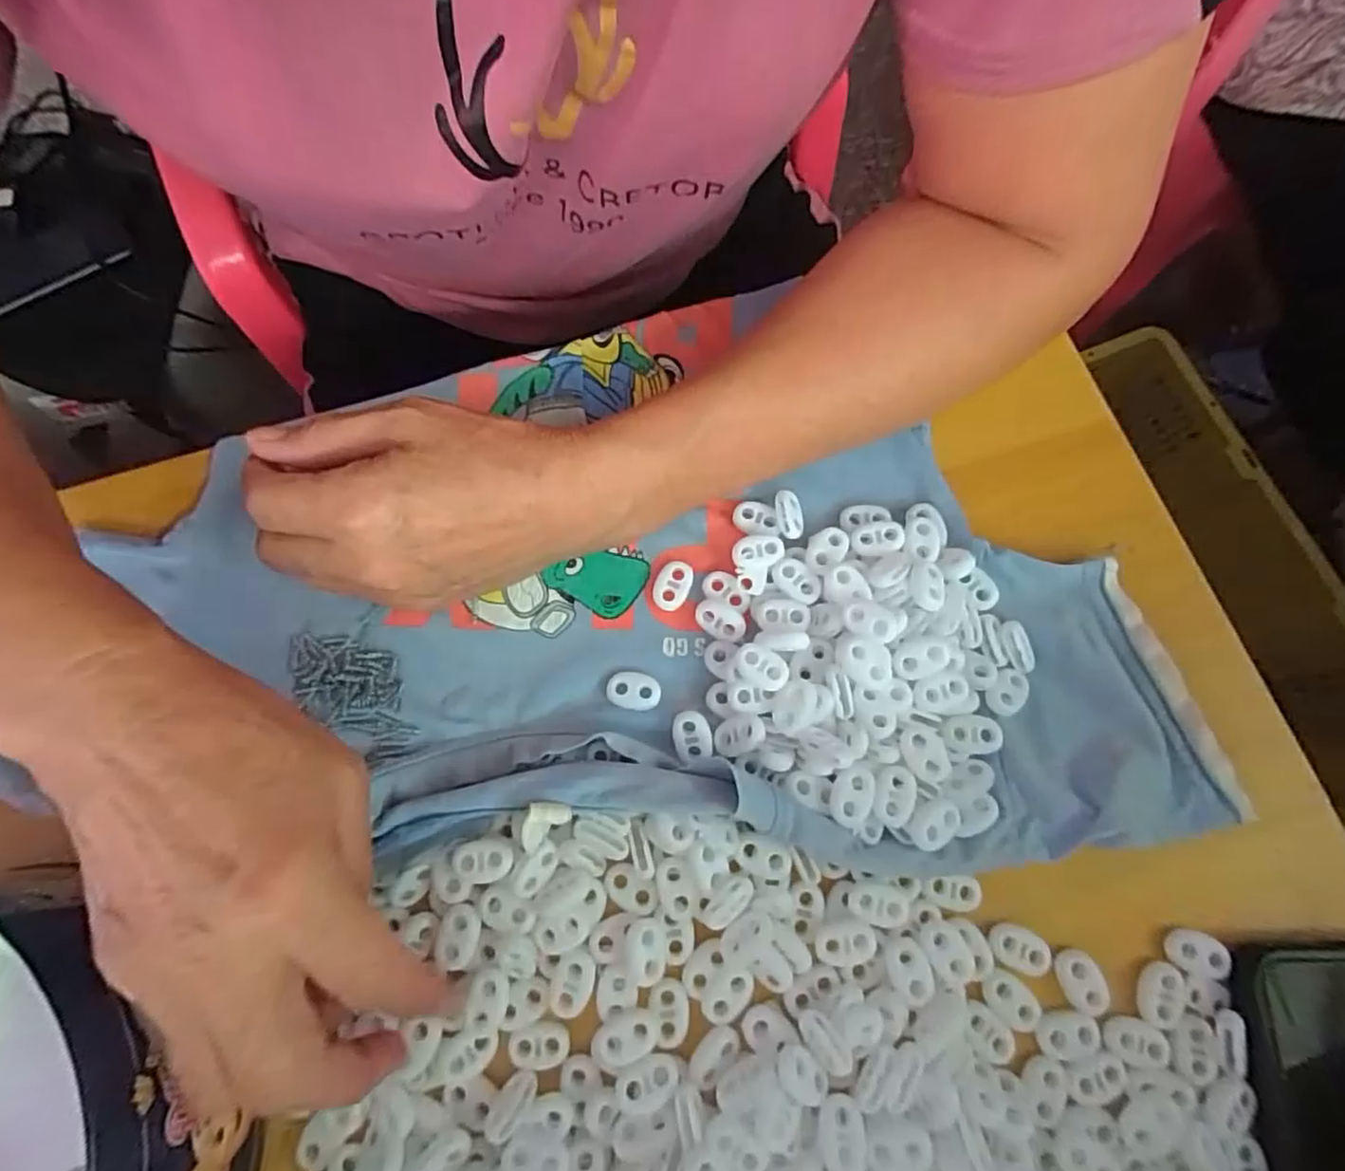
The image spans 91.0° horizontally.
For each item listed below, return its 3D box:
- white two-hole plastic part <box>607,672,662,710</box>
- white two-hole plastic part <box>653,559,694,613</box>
[{"bbox_3d":[-0.017,0.045,0.280,0.023,0.004,0.015,10,75,5],"label":"white two-hole plastic part"},{"bbox_3d":[0.000,0.000,0.291,0.014,0.006,0.023,25,77,8],"label":"white two-hole plastic part"}]

